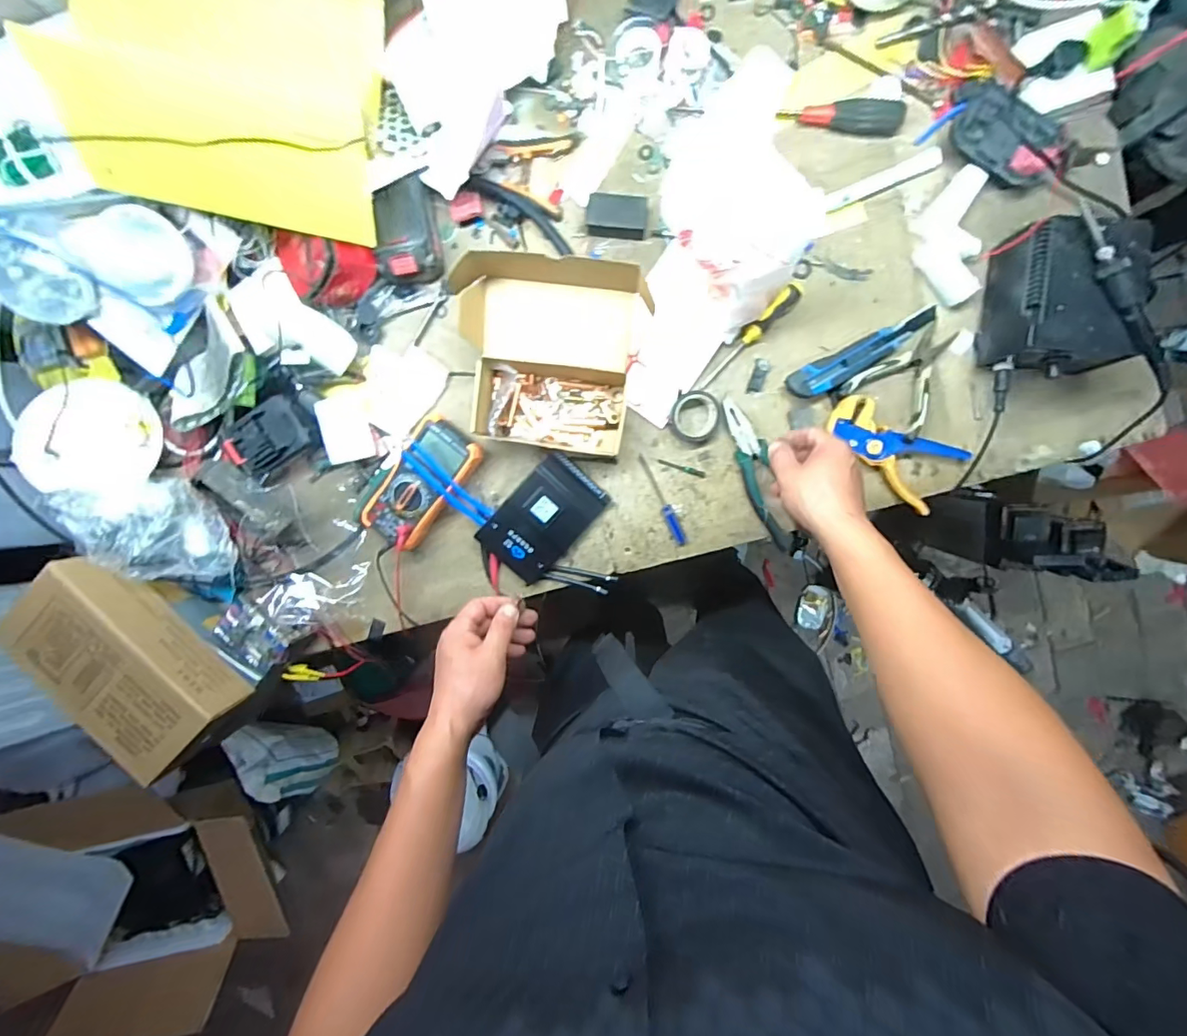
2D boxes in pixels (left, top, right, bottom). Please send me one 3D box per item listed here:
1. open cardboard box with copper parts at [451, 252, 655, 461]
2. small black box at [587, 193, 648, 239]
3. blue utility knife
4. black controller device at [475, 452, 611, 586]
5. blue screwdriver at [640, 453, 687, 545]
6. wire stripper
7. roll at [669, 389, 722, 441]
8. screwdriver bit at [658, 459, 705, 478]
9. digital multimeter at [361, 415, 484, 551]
[{"bbox_3d":[-0.051,-0.182,0.591,0.200,0.115,0.203,8,99,3],"label":"open cardboard box with copper parts"},{"bbox_3d":[0.029,-0.361,0.605,0.069,0.027,0.041,3,99,4],"label":"small black box"},{"bbox_3d":[0.327,-0.197,0.608,0.191,0.029,0.039,-26,96,8],"label":"blue utility knife"},{"bbox_3d":[-0.068,0.004,0.665,0.104,0.033,0.166,42,99,-2],"label":"black controller device"},{"bbox_3d":[0.091,-0.023,0.659,0.016,0.013,0.129,-25,96,8],"label":"blue screwdriver"},{"bbox_3d":[0.363,-0.085,0.616,0.165,0.022,0.084,33,100,-1],"label":"wire stripper"},{"bbox_3d":[0.129,-0.129,0.634,0.060,0.017,0.061,1,99,5],"label":"roll"},{"bbox_3d":[0.115,-0.065,0.656,0.063,0.004,0.009,19,100,2],"label":"screwdriver bit"},{"bbox_3d":[-0.225,-0.046,0.658,0.096,0.051,0.175,38,100,-2],"label":"digital multimeter"}]

